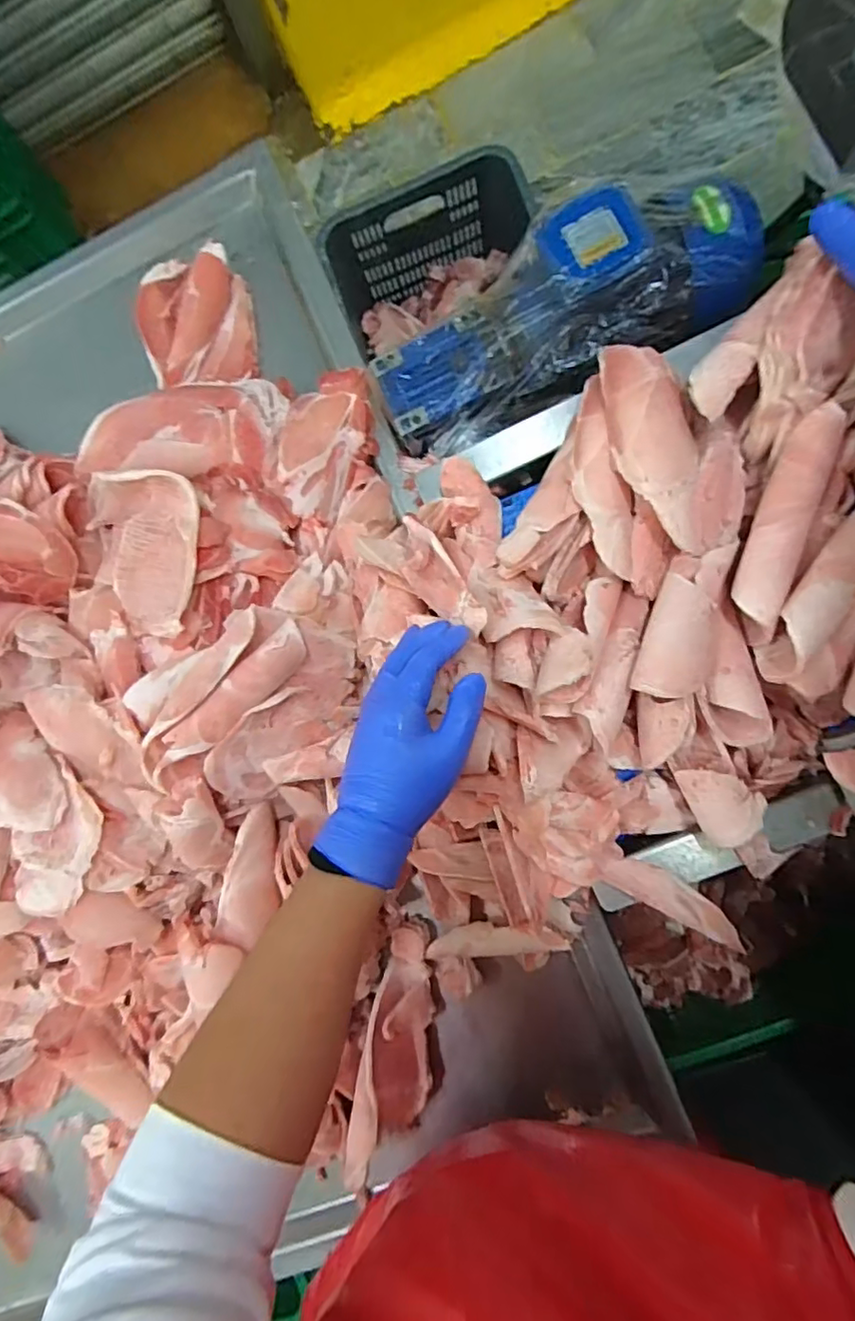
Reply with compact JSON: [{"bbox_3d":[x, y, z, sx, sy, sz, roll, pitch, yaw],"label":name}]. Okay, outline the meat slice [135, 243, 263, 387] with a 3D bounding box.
[{"bbox_3d":[-0.278,-0.405,0.674,0.148,0.043,0.155,-2,86,9],"label":"meat slice"}]

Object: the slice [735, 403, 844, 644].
[{"bbox_3d":[0.283,-0.109,0.464,0.043,0.048,0.190,18,90,10],"label":"slice"}]

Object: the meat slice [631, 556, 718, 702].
[{"bbox_3d":[0.201,-0.025,0.456,0.053,0.025,0.117,15,75,10],"label":"meat slice"}]

